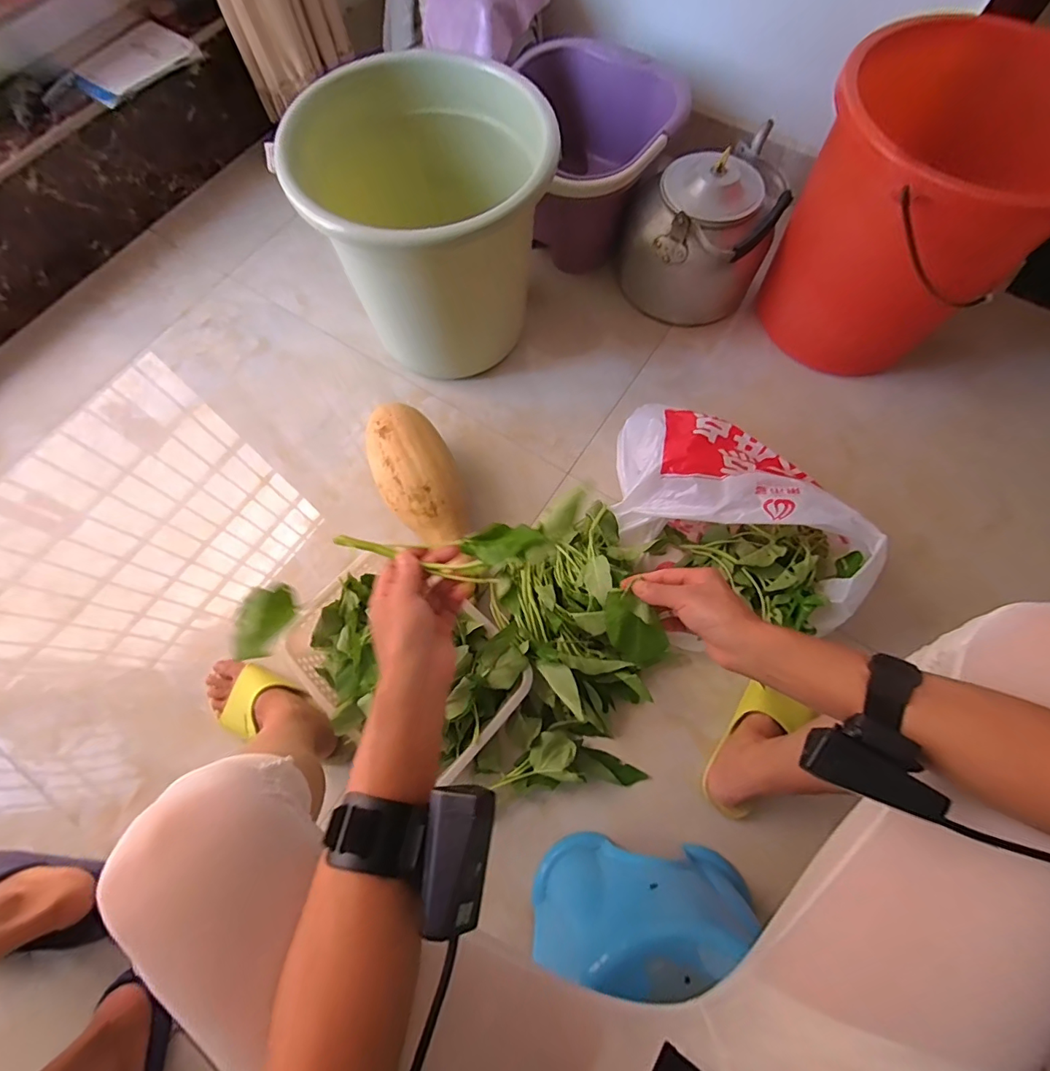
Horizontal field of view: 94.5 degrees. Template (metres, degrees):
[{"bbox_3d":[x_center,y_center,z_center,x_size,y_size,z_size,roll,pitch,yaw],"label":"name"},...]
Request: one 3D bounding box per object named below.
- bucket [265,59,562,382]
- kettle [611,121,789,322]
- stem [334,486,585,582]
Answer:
[{"bbox_3d":[-0.139,-0.447,0.755,0.338,0.331,0.281,-39,75,-13],"label":"bucket"},{"bbox_3d":[0.302,-0.552,0.860,0.241,0.204,0.277,16,71,6],"label":"kettle"},{"bbox_3d":[-0.045,0.010,0.366,0.184,0.034,0.045,-9,69,20],"label":"stem"}]

